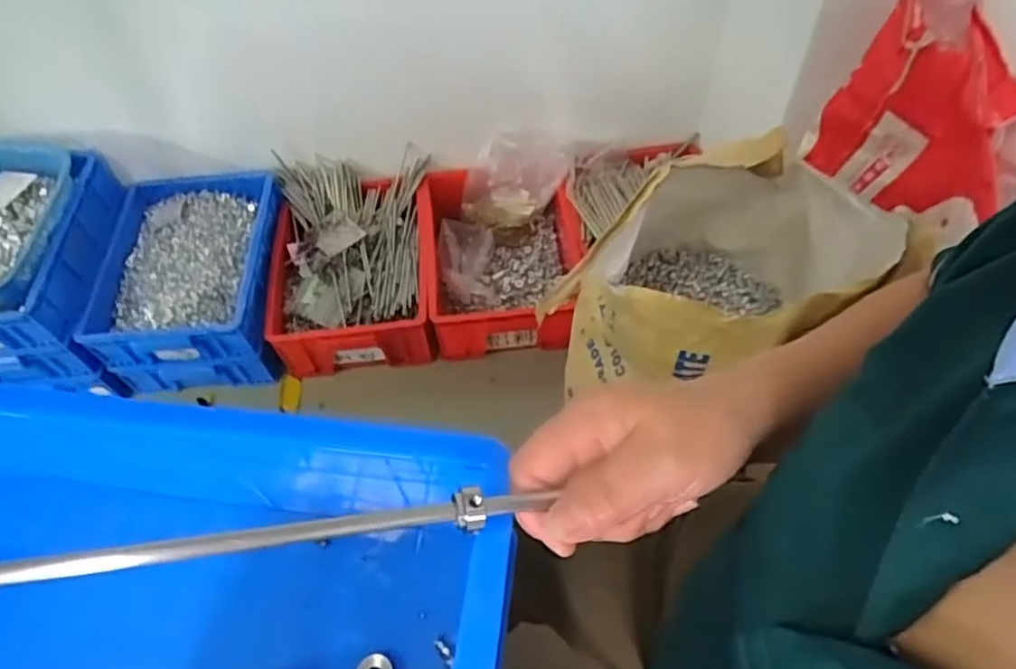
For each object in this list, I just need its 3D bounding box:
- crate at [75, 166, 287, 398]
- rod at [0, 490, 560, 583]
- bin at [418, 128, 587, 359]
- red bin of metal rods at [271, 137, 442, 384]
[{"bbox_3d":[-0.652,-0.129,1.424,0.342,0.166,0.463,-7,55,-1],"label":"crate"},{"bbox_3d":[-0.083,0.078,0.265,0.209,0.005,0.008,-3,54,-17],"label":"rod"},{"bbox_3d":[-0.012,-0.181,1.415,0.336,0.195,0.443,-6,55,0],"label":"bin"},{"bbox_3d":[-0.330,-0.170,1.435,0.330,0.163,0.512,-5,55,1],"label":"red bin of metal rods"}]

